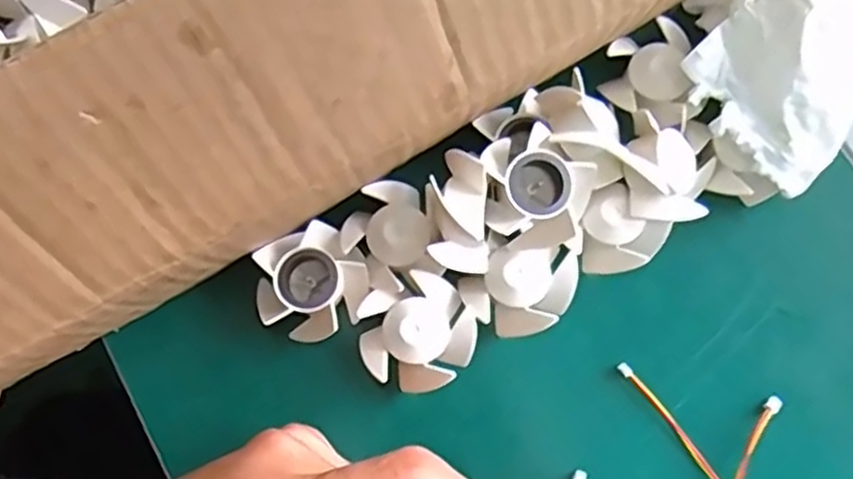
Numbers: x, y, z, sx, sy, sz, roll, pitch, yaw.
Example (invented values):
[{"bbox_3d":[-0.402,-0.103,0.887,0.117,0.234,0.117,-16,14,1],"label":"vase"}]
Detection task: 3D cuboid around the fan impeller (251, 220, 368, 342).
[{"bbox_3d":[-0.046,0.018,0.283,0.041,0.018,0.039,-29,78,-5],"label":"fan impeller"}]

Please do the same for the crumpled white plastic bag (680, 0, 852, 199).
[{"bbox_3d":[0.136,-0.073,0.277,0.073,0.034,0.086,35,80,9],"label":"crumpled white plastic bag"}]

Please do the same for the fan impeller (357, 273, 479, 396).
[{"bbox_3d":[-0.004,0.036,0.277,0.042,0.018,0.040,0,77,2],"label":"fan impeller"}]

